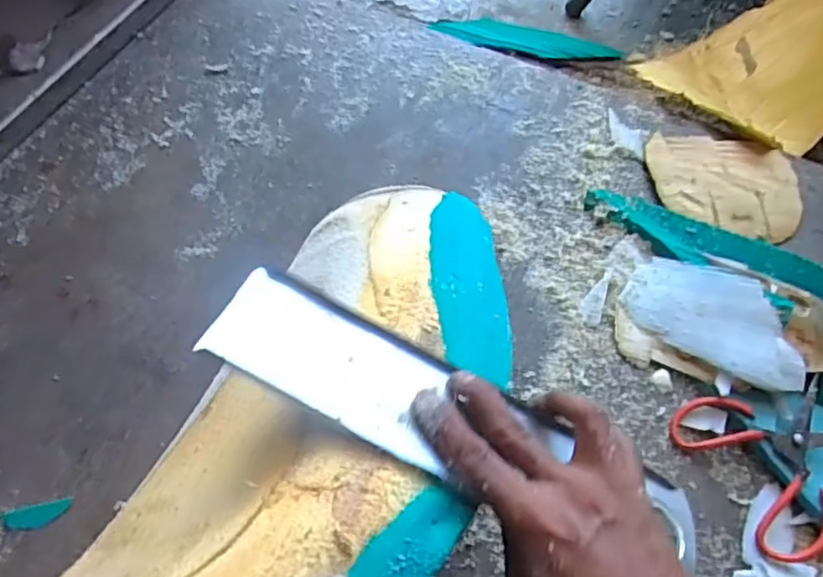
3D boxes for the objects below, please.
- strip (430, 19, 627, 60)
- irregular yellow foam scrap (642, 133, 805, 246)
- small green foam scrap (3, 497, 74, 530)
[{"bbox_3d":[0.198,-0.439,1.111,0.322,0.019,0.087,15,62,8],"label":"strip"},{"bbox_3d":[0.377,-0.126,0.770,0.173,0.019,0.145,13,62,7],"label":"irregular yellow foam scrap"},{"bbox_3d":[-0.354,0.215,0.598,0.061,0.004,0.021,-13,62,-7],"label":"small green foam scrap"}]

